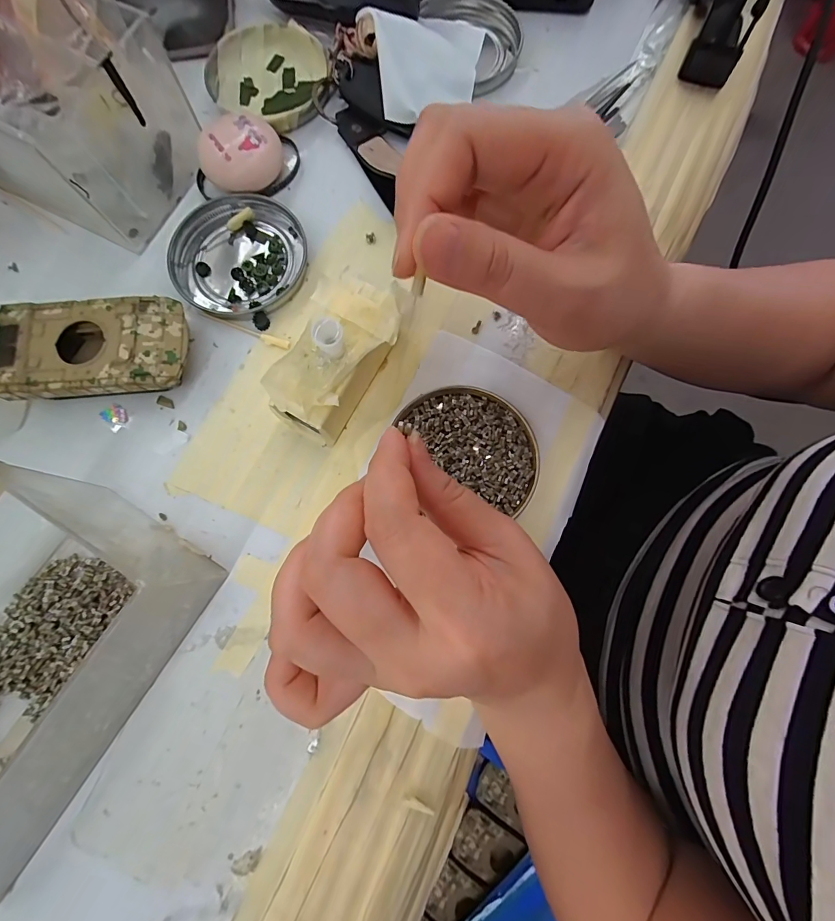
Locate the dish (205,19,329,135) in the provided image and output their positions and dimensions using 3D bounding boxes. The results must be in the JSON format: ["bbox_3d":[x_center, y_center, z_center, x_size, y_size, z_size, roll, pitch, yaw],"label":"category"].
[{"bbox_3d":[-0.100,-0.254,0.272,0.078,0.013,0.078,0,79,1],"label":"dish"}]

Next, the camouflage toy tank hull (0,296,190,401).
[{"bbox_3d":[-0.171,-0.057,0.224,0.094,0.027,0.054,-5,79,0],"label":"camouflage toy tank hull"}]

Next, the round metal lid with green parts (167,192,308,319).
[{"bbox_3d":[-0.108,-0.122,0.245,0.077,0.009,0.077,0,79,1],"label":"round metal lid with green parts"}]

